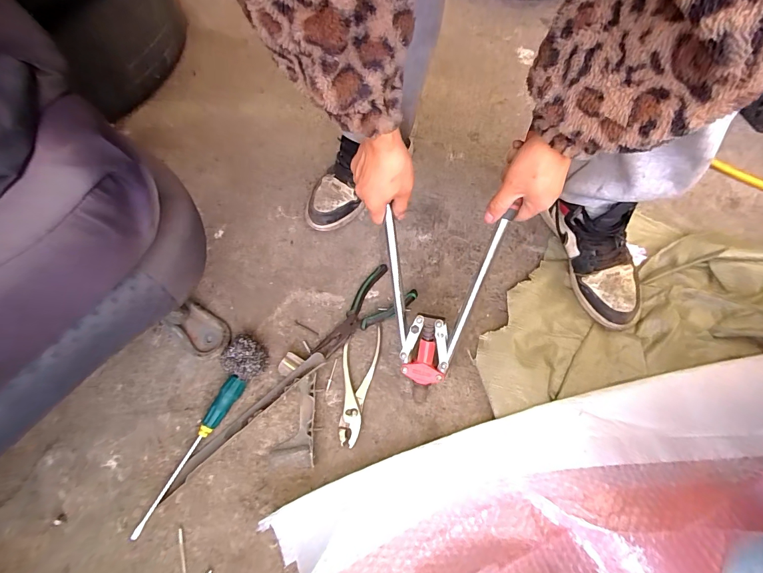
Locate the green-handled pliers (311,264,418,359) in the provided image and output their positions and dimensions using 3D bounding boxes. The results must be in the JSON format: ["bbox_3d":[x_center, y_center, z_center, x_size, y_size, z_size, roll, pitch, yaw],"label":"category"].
[{"bbox_3d":[-0.037,0.045,0.615,0.180,0.021,0.084,-39,69,-15],"label":"green-handled pliers"}]

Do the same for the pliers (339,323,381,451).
[{"bbox_3d":[-0.040,0.146,0.573,0.055,0.014,0.180,7,65,5],"label":"pliers"}]

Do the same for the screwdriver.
[{"bbox_3d":[-0.278,0.231,0.532,0.032,0.026,0.231,28,69,14],"label":"screwdriver"}]

